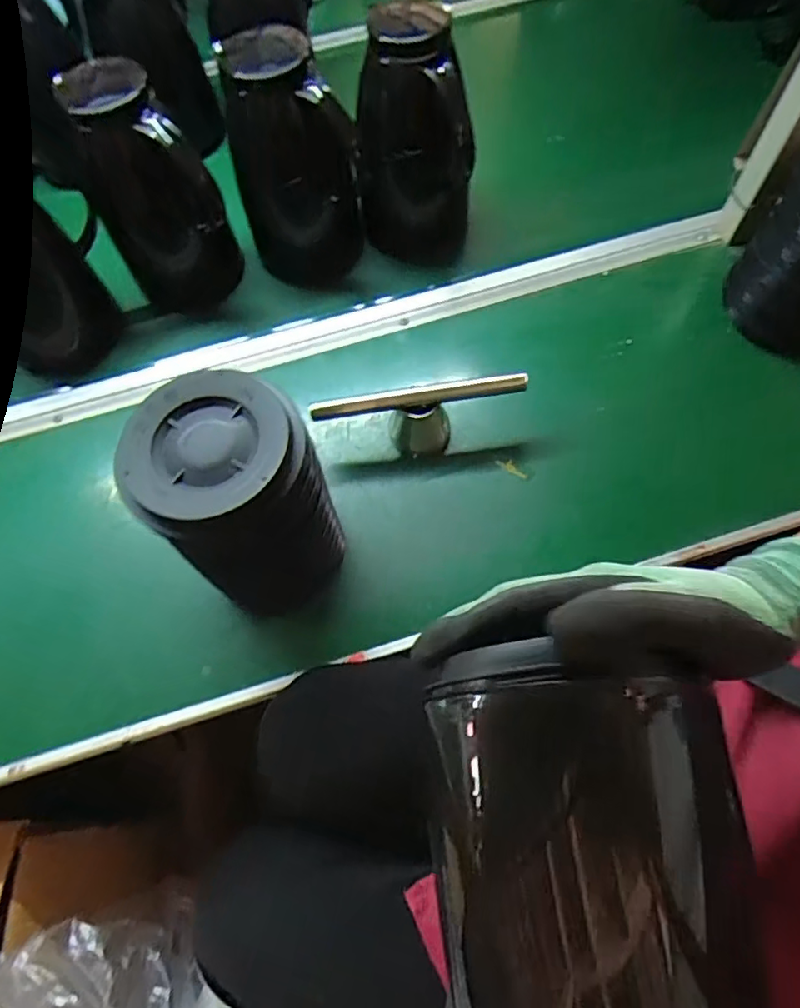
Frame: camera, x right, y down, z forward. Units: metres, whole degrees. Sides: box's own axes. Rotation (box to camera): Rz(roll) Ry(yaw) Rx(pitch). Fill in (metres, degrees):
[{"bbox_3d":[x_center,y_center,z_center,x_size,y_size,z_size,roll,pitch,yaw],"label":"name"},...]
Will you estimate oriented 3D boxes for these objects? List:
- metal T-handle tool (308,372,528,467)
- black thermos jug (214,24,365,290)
[{"bbox_3d":[0.018,-0.080,0.564,0.207,0.070,0.058,-4,66,1],"label":"metal T-handle tool"},{"bbox_3d":[-0.114,-0.361,0.627,0.127,0.220,0.145,-16,67,-5],"label":"black thermos jug"}]

